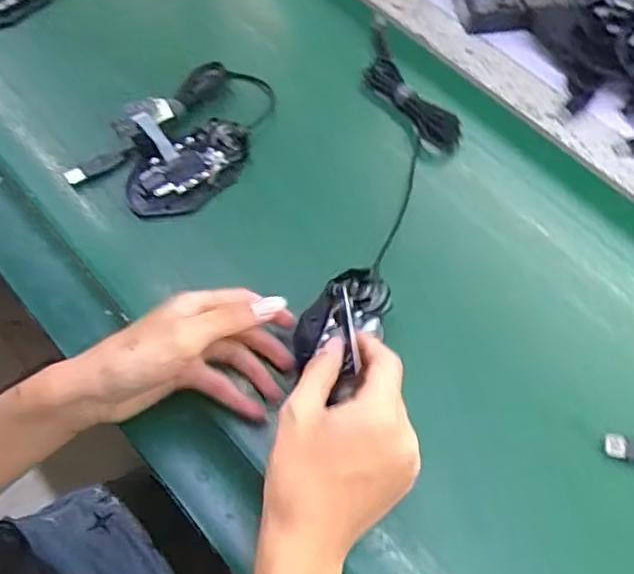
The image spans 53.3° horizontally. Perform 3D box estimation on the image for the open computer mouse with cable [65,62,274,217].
[{"bbox_3d":[-0.109,-0.134,0.548,0.099,0.042,0.185,37,66,16],"label":"open computer mouse with cable"}]

